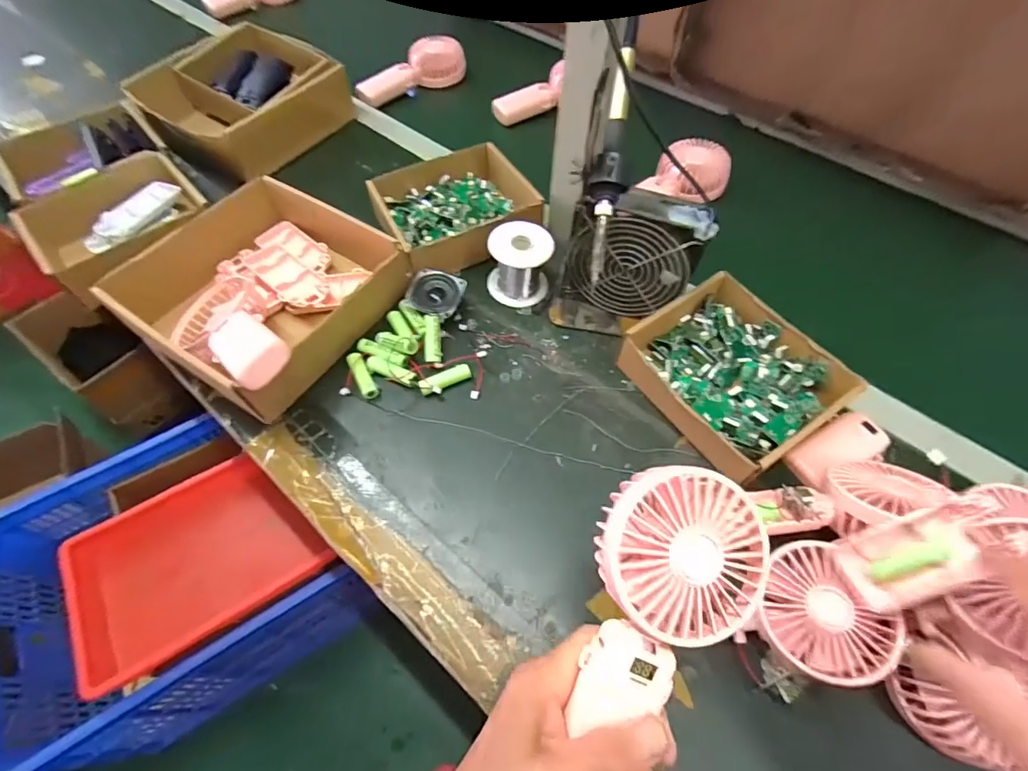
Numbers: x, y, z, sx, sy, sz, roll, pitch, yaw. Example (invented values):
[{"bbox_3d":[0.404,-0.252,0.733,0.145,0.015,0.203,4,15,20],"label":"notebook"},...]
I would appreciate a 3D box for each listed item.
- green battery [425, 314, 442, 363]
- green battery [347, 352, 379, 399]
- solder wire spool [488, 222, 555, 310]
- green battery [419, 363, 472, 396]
[{"bbox_3d":[-0.082,-0.048,0.484,0.017,0.015,0.049,-2,83,-1],"label":"green battery"},{"bbox_3d":[-0.149,-0.009,0.471,0.016,0.018,0.049,-27,64,-14],"label":"green battery"},{"bbox_3d":[0.006,-0.132,0.512,0.063,0.064,0.058,0,61,0],"label":"solder wire spool"},{"bbox_3d":[-0.067,-0.006,0.468,0.052,0.013,0.016,-28,64,-14],"label":"green battery"}]

